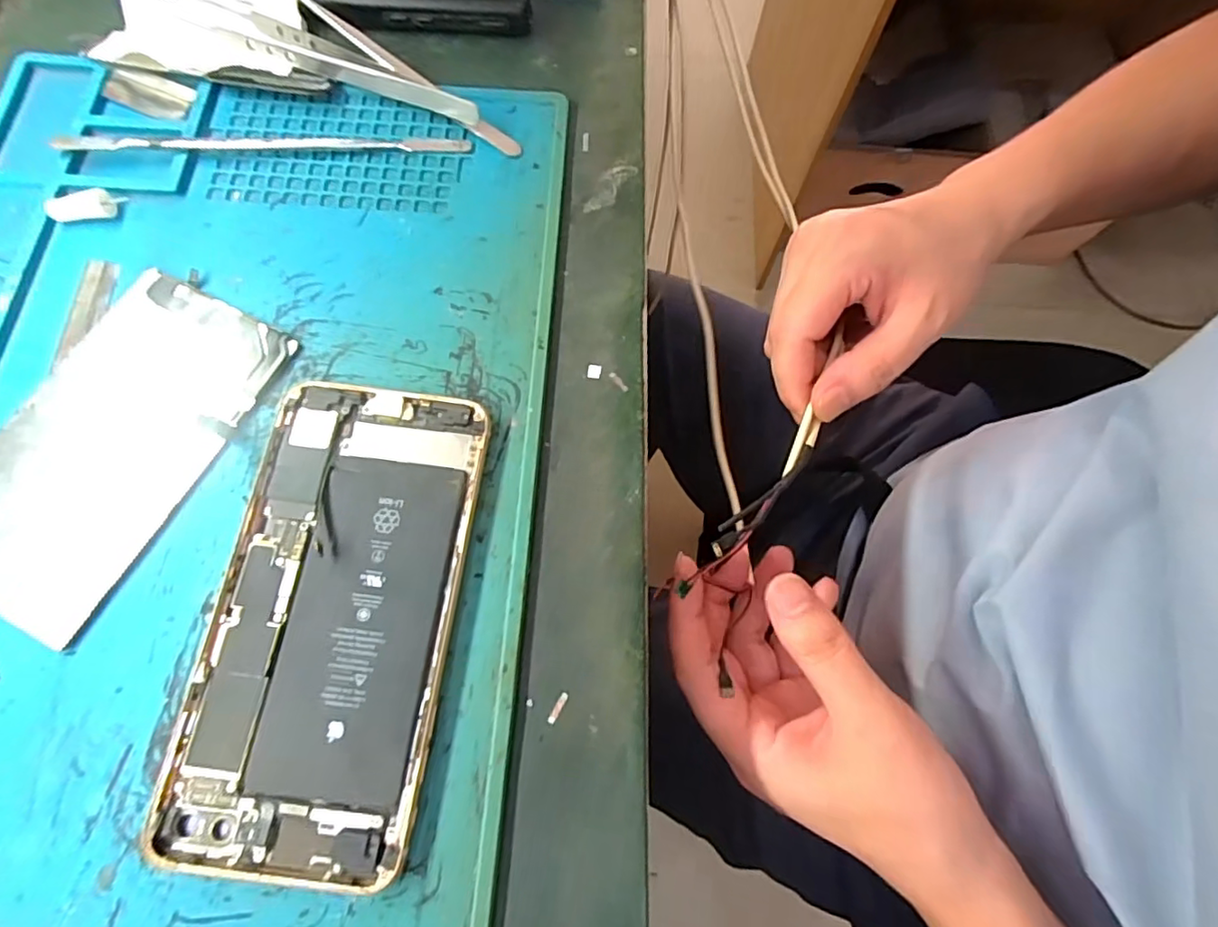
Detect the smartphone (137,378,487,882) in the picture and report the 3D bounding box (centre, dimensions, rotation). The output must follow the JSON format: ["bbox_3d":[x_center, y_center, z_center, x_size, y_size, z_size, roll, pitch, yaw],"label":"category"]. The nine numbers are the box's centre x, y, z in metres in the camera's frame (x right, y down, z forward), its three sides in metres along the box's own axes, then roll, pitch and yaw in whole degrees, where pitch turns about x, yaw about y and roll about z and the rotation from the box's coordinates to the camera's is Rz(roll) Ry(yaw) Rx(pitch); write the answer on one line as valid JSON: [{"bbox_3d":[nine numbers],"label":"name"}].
[{"bbox_3d":[-0.090,0.048,0.199,0.076,0.007,0.155,8,72,0],"label":"smartphone"}]

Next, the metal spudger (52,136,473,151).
[{"bbox_3d":[-0.145,-0.138,0.255,0.167,0.007,0.007,-3,72,-3],"label":"metal spudger"}]

